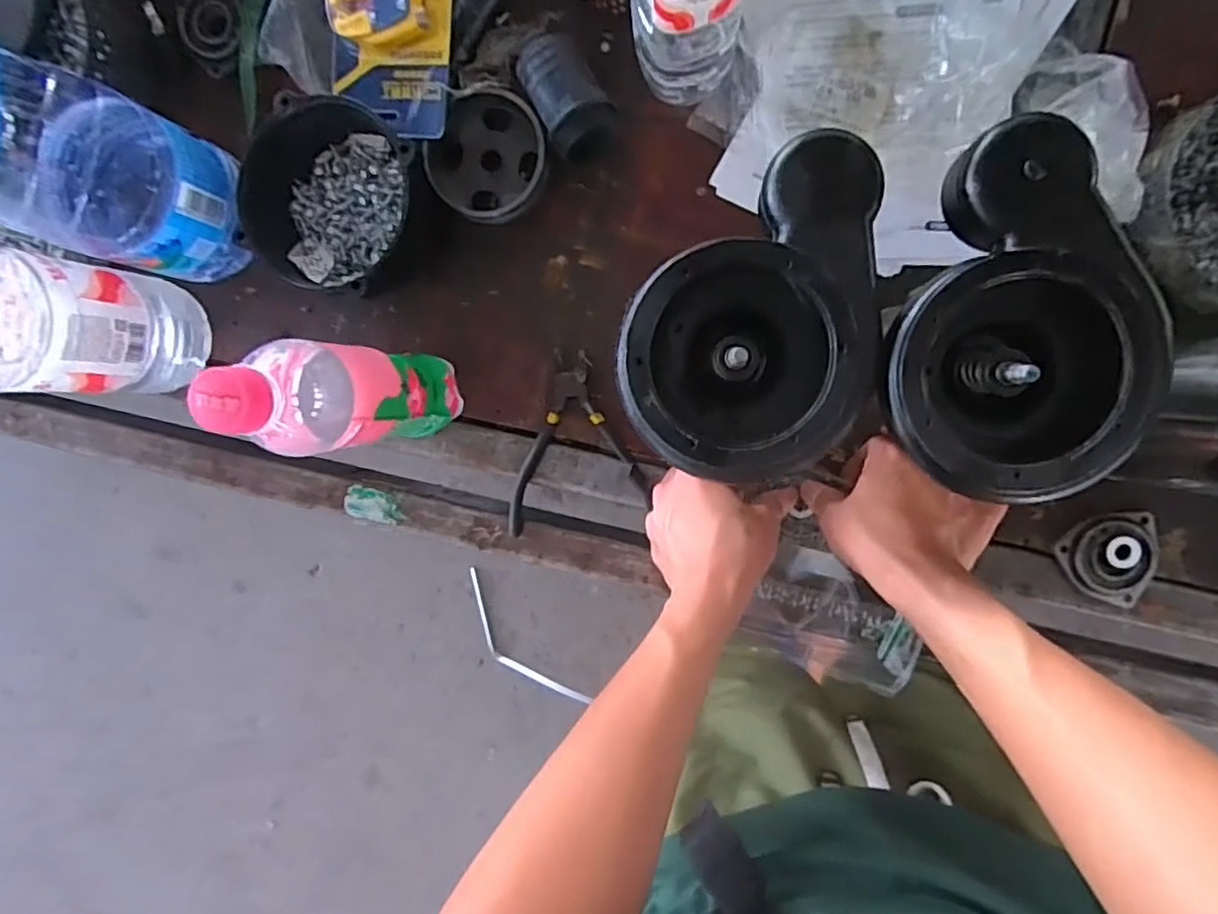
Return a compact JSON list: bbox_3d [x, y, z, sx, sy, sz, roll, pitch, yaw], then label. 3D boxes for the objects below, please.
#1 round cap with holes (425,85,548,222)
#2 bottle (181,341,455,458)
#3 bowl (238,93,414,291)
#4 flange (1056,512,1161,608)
[{"bbox_3d":[-0.085,-0.215,0.483,0.080,0.039,0.084,1,96,6],"label":"round cap with holes"},{"bbox_3d":[-0.157,-0.036,0.410,0.061,0.240,0.056,-5,95,7],"label":"bottle"},{"bbox_3d":[-0.192,-0.187,0.483,0.115,0.063,0.134,13,97,5],"label":"bowl"},{"bbox_3d":[0.359,0.075,0.476,0.062,0.017,0.067,1,96,6],"label":"flange"}]

